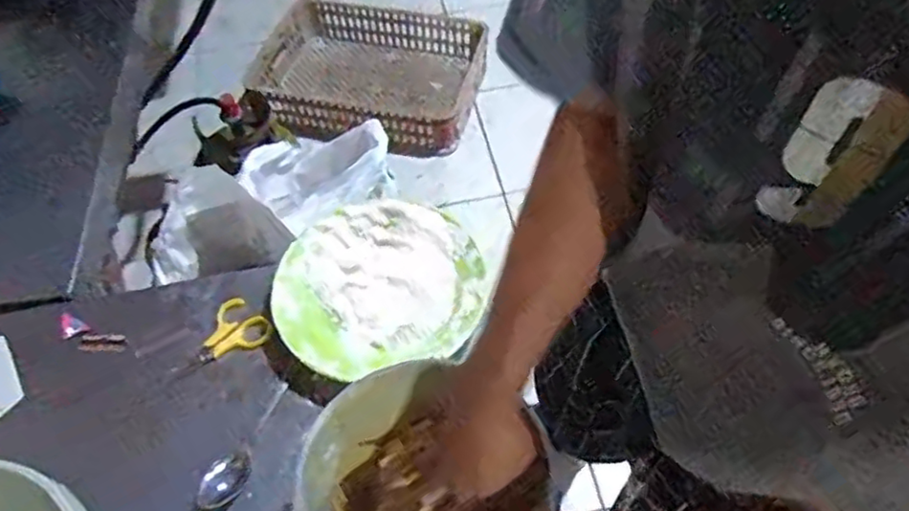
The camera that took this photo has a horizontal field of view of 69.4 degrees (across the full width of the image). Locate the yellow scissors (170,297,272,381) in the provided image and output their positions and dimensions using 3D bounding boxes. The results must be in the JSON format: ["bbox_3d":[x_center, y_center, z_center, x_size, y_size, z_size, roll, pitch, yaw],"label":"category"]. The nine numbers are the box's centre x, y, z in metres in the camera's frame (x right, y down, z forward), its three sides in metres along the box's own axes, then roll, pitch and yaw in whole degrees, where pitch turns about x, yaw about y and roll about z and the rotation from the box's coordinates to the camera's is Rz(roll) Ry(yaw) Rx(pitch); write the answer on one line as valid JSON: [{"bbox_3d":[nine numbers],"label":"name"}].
[{"bbox_3d":[-0.247,0.090,0.688,0.066,0.011,0.099,35,63,24],"label":"yellow scissors"}]

